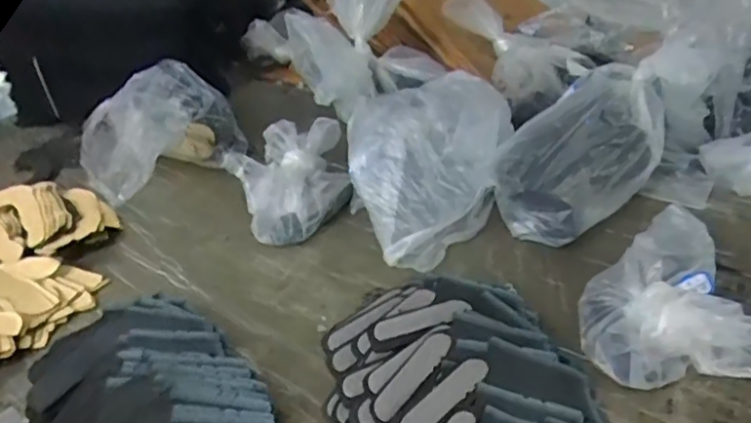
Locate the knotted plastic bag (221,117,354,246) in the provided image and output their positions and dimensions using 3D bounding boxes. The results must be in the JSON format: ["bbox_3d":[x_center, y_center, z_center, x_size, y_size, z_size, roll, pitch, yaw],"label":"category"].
[{"bbox_3d":[-0.101,-0.041,0.736,0.137,0.082,0.157,-10,32,-4],"label":"knotted plastic bag"}]

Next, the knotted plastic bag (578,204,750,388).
[{"bbox_3d":[0.242,0.070,0.512,0.133,0.062,0.156,-2,33,8],"label":"knotted plastic bag"}]

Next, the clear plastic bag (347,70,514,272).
[{"bbox_3d":[0.064,-0.051,0.681,0.181,0.128,0.184,-7,32,0],"label":"clear plastic bag"}]

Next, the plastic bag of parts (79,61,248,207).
[{"bbox_3d":[-0.272,-0.091,0.772,0.209,0.152,0.130,-16,33,-14],"label":"plastic bag of parts"}]

